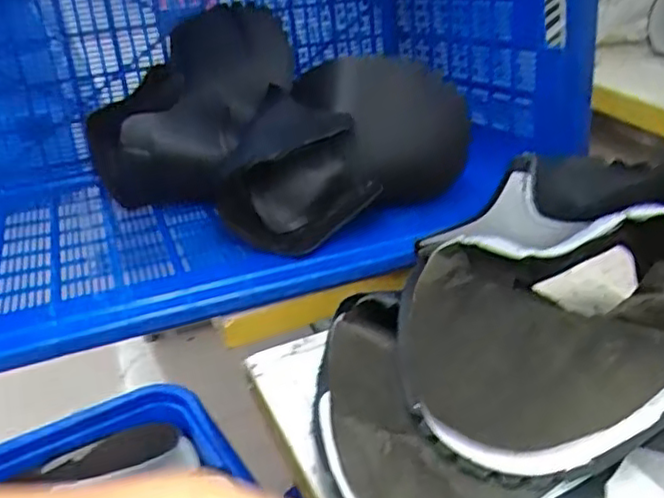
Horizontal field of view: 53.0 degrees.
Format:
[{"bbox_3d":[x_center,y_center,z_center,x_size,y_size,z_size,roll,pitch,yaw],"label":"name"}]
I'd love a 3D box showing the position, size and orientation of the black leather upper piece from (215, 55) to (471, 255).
[{"bbox_3d":[0.016,-0.114,0.782,0.282,0.177,0.167,-13,33,-27],"label":"black leather upper piece"}]

